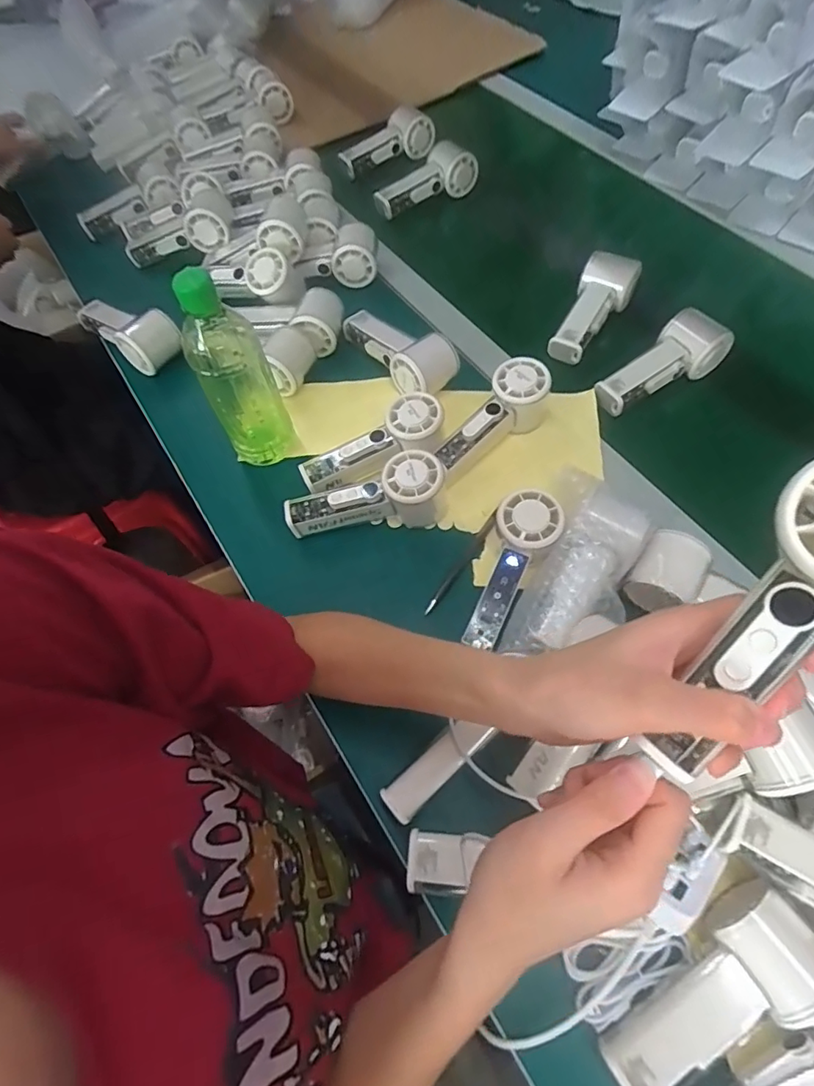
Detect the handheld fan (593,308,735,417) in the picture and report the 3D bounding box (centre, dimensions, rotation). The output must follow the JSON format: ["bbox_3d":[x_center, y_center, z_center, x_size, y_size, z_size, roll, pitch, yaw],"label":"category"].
[{"bbox_3d":[0.277,-0.197,0.588,0.145,0.055,0.055,-31,64,2],"label":"handheld fan"}]

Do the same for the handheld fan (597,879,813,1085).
[{"bbox_3d":[0.190,0.279,0.325,0.149,0.048,0.056,-30,65,-14],"label":"handheld fan"}]

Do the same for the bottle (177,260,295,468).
[{"bbox_3d":[-0.162,-0.164,0.502,0.062,0.197,0.074,-15,63,-7],"label":"bottle"}]

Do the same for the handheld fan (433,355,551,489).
[{"bbox_3d":[0.088,-0.120,0.555,0.154,0.058,0.055,-46,69,-3],"label":"handheld fan"}]

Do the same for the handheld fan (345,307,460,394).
[{"bbox_3d":[-0.009,-0.227,0.606,0.067,0.044,0.145,-34,66,-15],"label":"handheld fan"}]

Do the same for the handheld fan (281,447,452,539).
[{"bbox_3d":[-0.039,-0.038,0.509,0.150,0.059,0.048,-14,62,-6],"label":"handheld fan"}]

